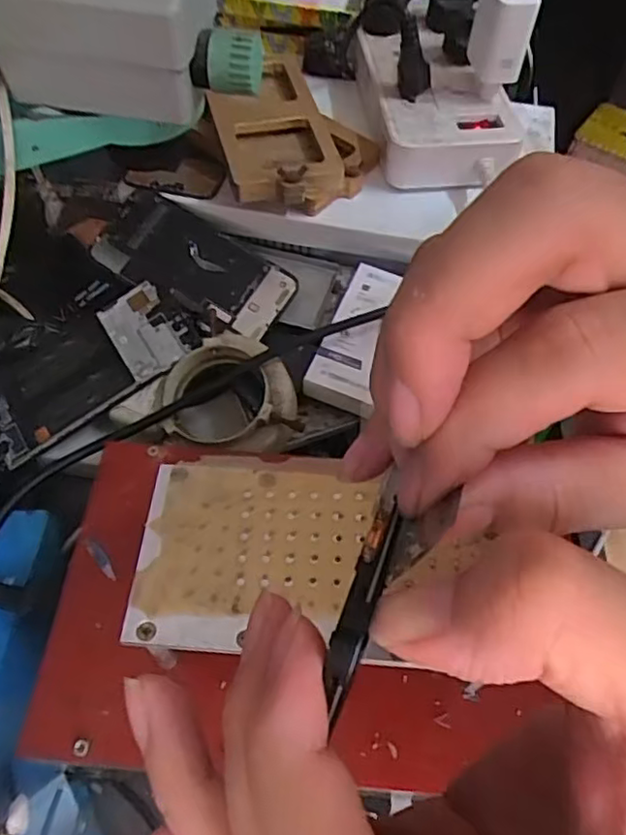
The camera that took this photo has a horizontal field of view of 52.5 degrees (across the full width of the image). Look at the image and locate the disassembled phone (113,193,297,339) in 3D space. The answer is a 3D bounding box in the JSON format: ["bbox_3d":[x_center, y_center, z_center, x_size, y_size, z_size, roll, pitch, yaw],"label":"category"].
[{"bbox_3d":[-0.085,-0.112,0.468,0.139,0.007,0.063,31,78,6],"label":"disassembled phone"}]

